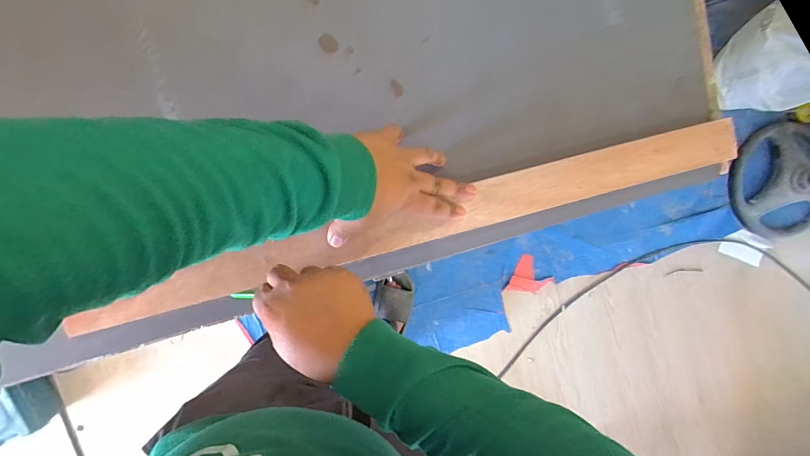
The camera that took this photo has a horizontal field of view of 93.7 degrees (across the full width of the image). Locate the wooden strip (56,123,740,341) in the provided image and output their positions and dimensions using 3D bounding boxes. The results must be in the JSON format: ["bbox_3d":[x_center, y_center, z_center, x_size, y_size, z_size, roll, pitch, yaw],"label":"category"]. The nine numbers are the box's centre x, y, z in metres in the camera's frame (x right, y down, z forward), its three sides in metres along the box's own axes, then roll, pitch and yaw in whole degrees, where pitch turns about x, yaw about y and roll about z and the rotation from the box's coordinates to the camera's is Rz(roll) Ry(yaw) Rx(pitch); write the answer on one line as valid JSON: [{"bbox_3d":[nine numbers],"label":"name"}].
[{"bbox_3d":[0.035,-0.009,0.434,0.748,0.029,0.069,-16,94,-6],"label":"wooden strip"}]

